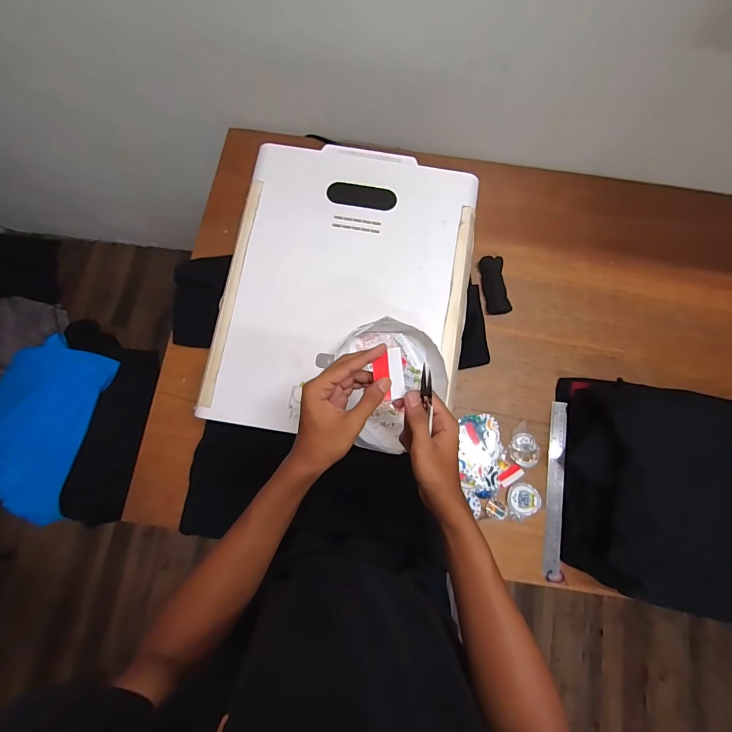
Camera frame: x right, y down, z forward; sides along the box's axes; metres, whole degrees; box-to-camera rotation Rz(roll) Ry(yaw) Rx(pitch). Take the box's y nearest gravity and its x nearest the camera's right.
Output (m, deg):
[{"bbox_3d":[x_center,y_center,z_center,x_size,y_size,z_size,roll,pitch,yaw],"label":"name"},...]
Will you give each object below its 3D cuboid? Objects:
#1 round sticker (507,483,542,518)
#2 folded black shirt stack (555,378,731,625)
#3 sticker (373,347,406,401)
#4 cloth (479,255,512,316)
[{"bbox_3d":[0.304,0.258,0.707,0.065,0.007,0.060,0,79,-2],"label":"round sticker"},{"bbox_3d":[0.627,0.246,0.639,0.518,0.136,0.336,15,79,0],"label":"folded black shirt stack"},{"bbox_3d":[0.027,0.010,0.415,0.034,0.005,0.057,-9,99,-2],"label":"sticker"},{"bbox_3d":[0.276,-0.173,0.782,0.050,0.020,0.123,-6,79,-4],"label":"cloth"}]

